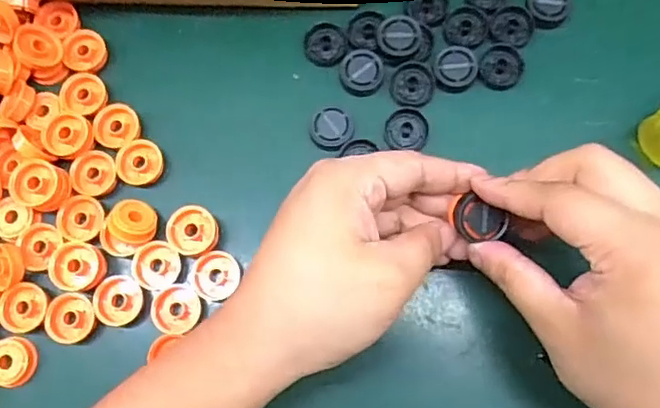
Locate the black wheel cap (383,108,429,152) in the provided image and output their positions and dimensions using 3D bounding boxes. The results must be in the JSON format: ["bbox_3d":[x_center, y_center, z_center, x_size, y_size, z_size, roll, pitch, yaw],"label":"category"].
[{"bbox_3d":[0.043,-0.043,0.340,0.025,0.006,0.022,0,75,2],"label":"black wheel cap"}]

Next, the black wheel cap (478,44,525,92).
[{"bbox_3d":[0.100,-0.079,0.348,0.024,0.010,0.024,-1,75,2],"label":"black wheel cap"}]

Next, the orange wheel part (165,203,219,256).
[{"bbox_3d":[-0.073,0.014,0.321,0.028,0.008,0.024,39,80,11],"label":"orange wheel part"}]

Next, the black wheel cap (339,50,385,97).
[{"bbox_3d":[0.018,-0.075,0.343,0.025,0.004,0.028,0,75,3],"label":"black wheel cap"}]

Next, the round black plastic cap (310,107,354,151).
[{"bbox_3d":[0.001,-0.042,0.335,0.023,0.006,0.025,-1,75,2],"label":"round black plastic cap"}]

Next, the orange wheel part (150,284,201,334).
[{"bbox_3d":[-0.081,0.055,0.316,0.025,0.004,0.025,1,75,3],"label":"orange wheel part"}]

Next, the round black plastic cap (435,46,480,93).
[{"bbox_3d":[0.072,-0.078,0.343,0.024,0.005,0.028,-5,75,1],"label":"round black plastic cap"}]

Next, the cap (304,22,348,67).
[{"bbox_3d":[-0.002,-0.094,0.348,0.025,0.004,0.025,-1,75,2],"label":"cap"}]

